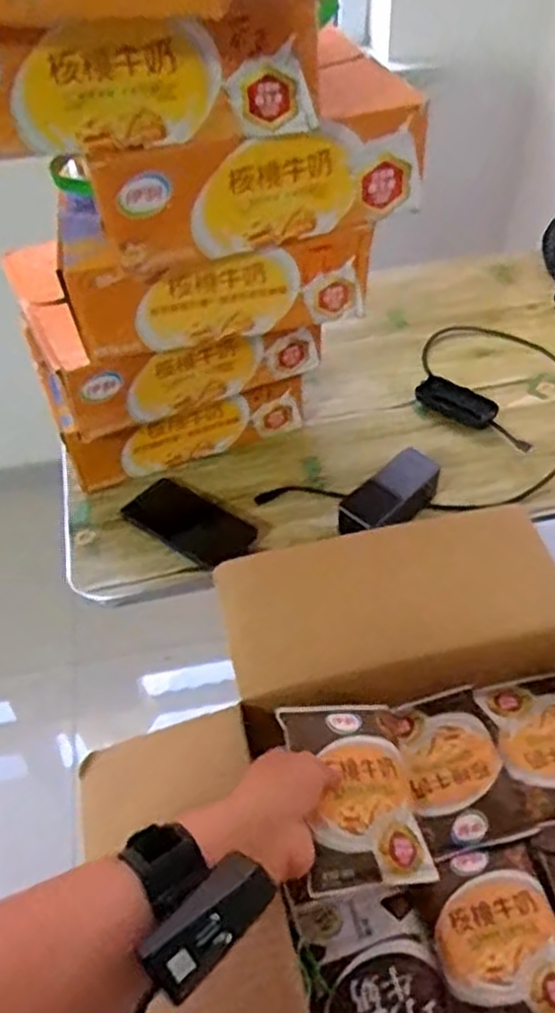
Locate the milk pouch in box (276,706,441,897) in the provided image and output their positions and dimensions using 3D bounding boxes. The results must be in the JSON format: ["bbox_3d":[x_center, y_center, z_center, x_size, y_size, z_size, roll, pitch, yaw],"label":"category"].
[{"bbox_3d":[0.058,0.211,0.570,0.097,0.023,0.130,5,52,-23],"label":"milk pouch in box"}]

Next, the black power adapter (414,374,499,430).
[{"bbox_3d":[0.244,-0.143,1.053,0.119,0.018,0.057,32,55,30],"label":"black power adapter"}]

